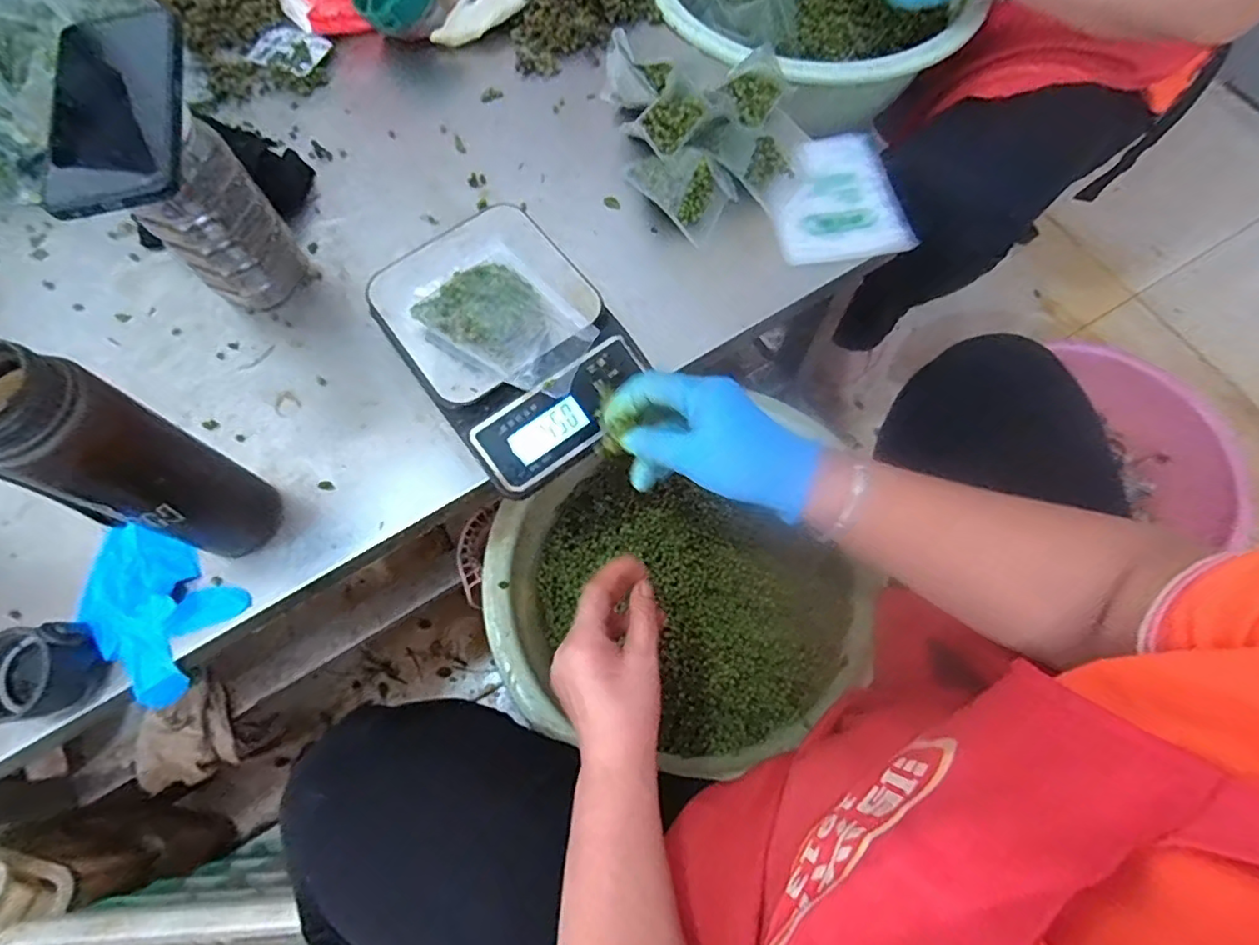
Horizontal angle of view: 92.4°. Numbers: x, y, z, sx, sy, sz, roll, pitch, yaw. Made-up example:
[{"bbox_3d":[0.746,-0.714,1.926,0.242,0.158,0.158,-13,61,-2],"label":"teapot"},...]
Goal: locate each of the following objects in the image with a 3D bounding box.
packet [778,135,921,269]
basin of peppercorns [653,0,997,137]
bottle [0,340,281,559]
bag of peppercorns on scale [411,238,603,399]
[{"bbox_3d":[0.187,-0.249,0.553,0.114,0.016,0.140,-8,70,-2],"label":"packet"},{"bbox_3d":[0.187,-0.549,0.694,0.331,0.097,0.340,-5,70,-1],"label":"basin of peppercorns"},{"bbox_3d":[-0.293,0.002,0.368,0.057,0.204,0.068,24,72,9],"label":"bottle"},{"bbox_3d":[-0.087,-0.115,0.442,0.128,0.037,0.088,39,75,14],"label":"bag of peppercorns on scale"}]

